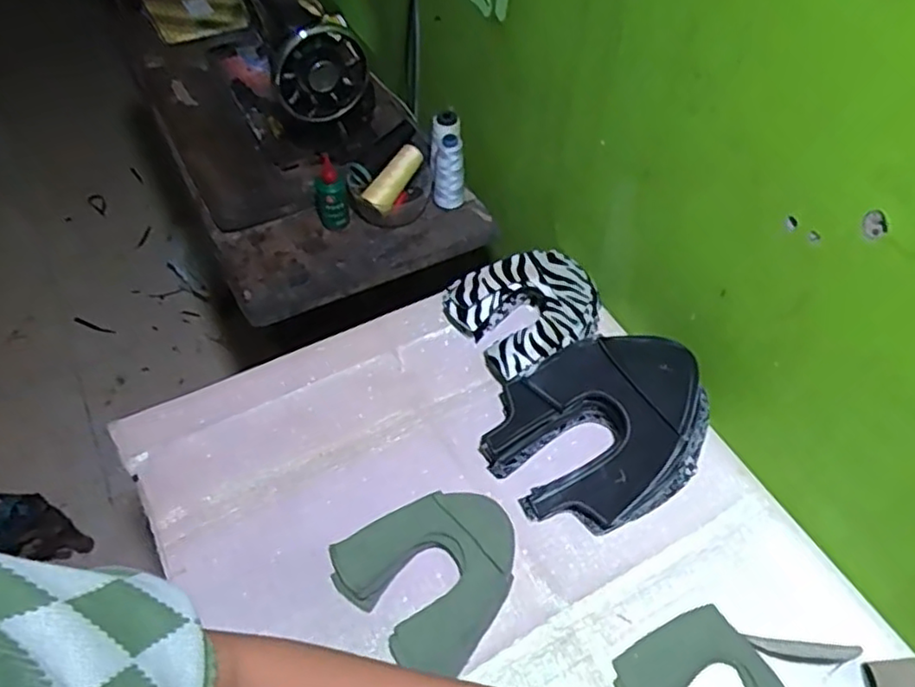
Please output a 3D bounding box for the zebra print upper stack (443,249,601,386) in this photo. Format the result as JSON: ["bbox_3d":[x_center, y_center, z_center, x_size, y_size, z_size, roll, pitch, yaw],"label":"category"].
[{"bbox_3d":[0.088,-0.046,0.862,0.169,0.070,0.164,-28,58,-22],"label":"zebra print upper stack"}]

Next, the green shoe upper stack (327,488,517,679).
[{"bbox_3d":[-0.020,0.220,0.679,0.169,0.038,0.166,-35,61,-26],"label":"green shoe upper stack"}]

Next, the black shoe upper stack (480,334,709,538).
[{"bbox_3d":[0.161,0.084,0.751,0.244,0.099,0.195,-23,57,-19],"label":"black shoe upper stack"}]

